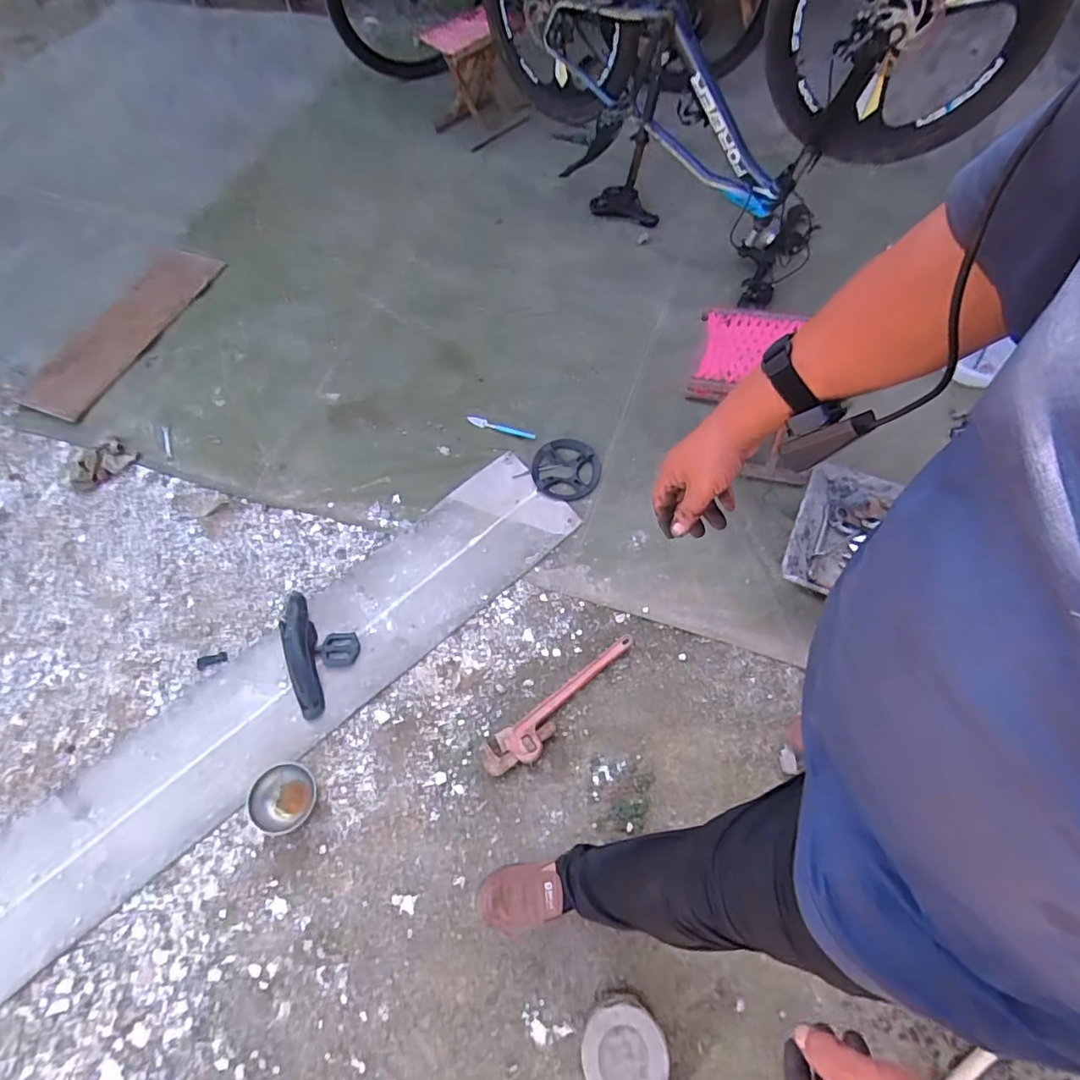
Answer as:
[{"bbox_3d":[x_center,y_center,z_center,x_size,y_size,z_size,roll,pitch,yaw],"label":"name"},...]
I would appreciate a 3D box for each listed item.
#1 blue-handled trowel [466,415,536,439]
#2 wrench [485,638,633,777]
[{"bbox_3d":[-0.107,-0.316,1.526,0.206,0.022,0.029,17,64,12],"label":"blue-handled trowel"},{"bbox_3d":[0.055,0.356,1.171,0.411,0.032,0.095,-34,66,-12],"label":"wrench"}]

